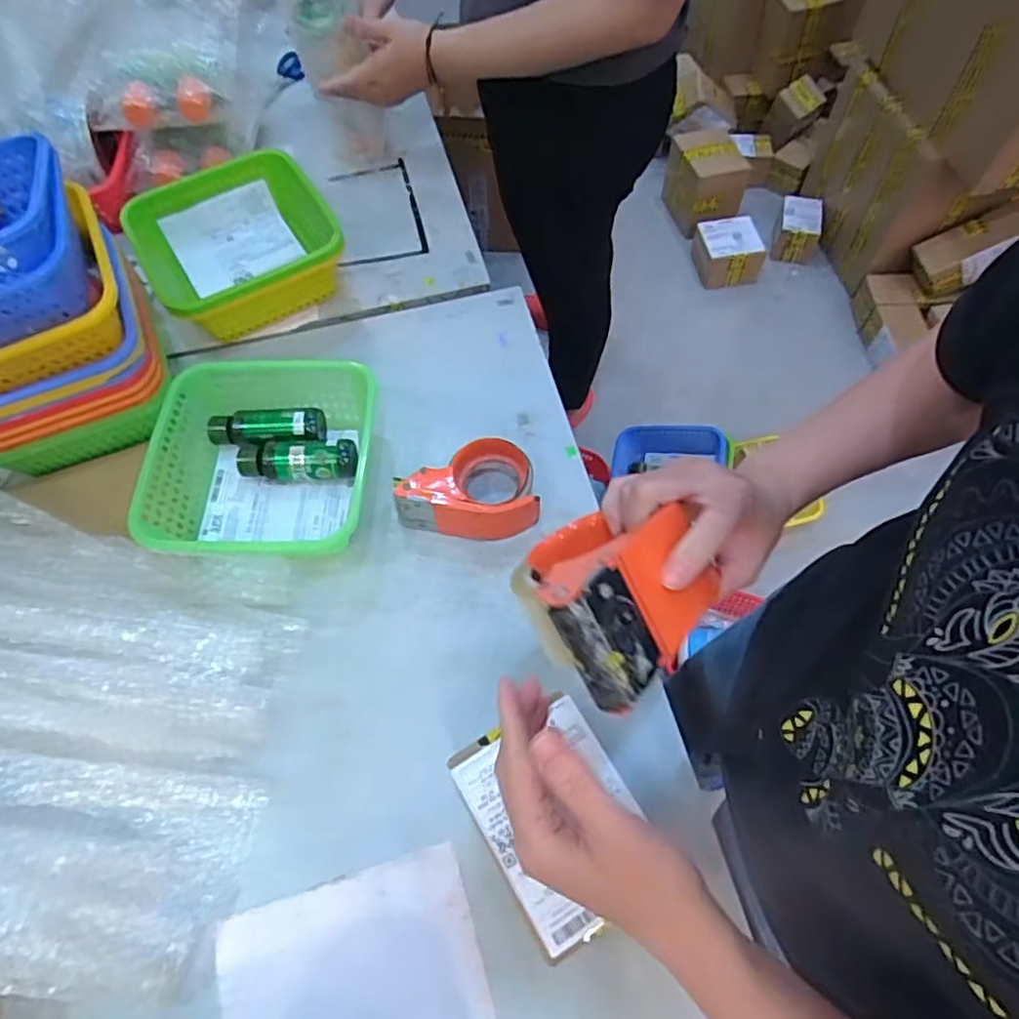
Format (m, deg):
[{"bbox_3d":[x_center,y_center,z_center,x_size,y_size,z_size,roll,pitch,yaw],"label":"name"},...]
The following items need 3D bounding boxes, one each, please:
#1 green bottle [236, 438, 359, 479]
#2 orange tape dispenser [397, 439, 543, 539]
[{"bbox_3d":[-0.231,-0.052,0.719,0.125,0.041,0.039,-1,62,2],"label":"green bottle"},{"bbox_3d":[-0.045,-0.016,0.686,0.139,0.066,0.090,-15,63,-6],"label":"orange tape dispenser"}]

